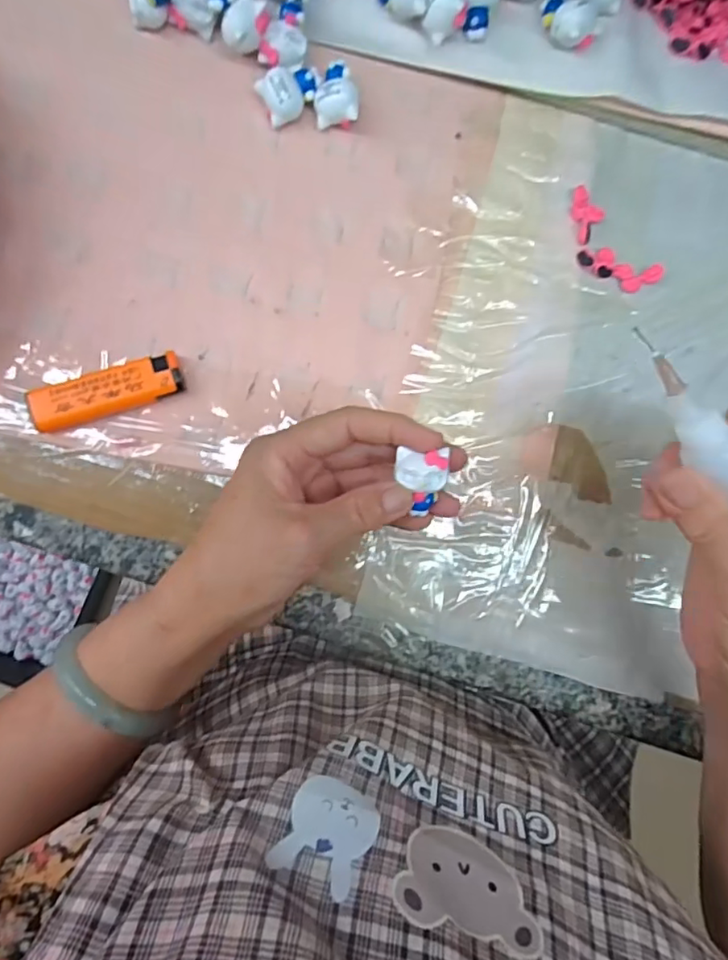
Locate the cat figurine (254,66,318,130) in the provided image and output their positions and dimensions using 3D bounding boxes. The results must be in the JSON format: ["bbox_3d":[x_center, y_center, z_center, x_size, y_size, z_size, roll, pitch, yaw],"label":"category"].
[{"bbox_3d":[-0.042,-0.219,0.323,0.032,0.021,0.022,-31,90,-4],"label":"cat figurine"}]

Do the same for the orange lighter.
[{"bbox_3d":[-0.139,-0.047,0.310,0.079,0.016,0.022,-16,89,-4],"label":"orange lighter"}]

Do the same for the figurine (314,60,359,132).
[{"bbox_3d":[-0.017,-0.220,0.324,0.023,0.020,0.033,-6,88,-3],"label":"figurine"}]

